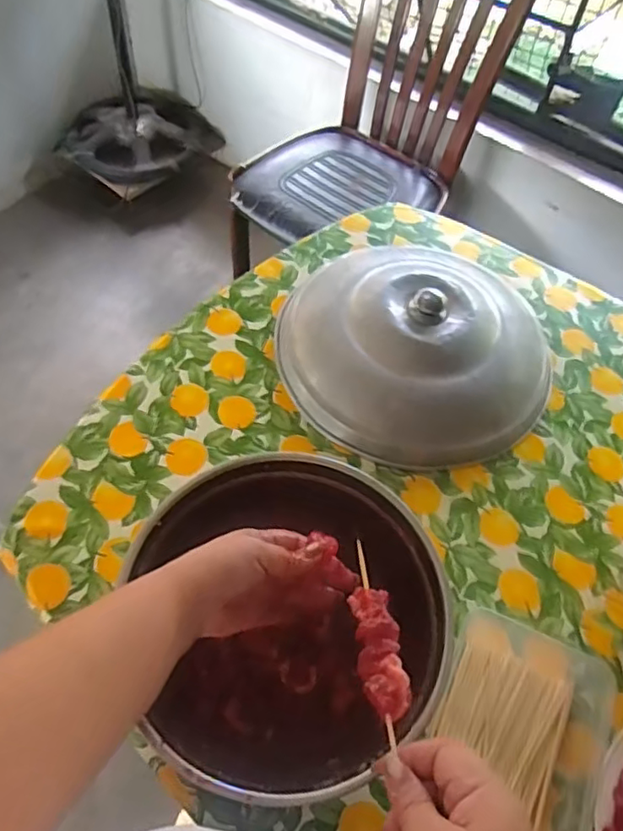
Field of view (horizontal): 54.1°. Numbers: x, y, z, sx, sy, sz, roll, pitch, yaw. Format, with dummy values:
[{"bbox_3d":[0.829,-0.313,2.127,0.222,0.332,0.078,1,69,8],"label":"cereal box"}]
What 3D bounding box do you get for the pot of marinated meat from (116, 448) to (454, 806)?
[{"bbox_3d":[-0.017,0.185,0.559,0.254,0.145,0.269,2,59,-3],"label":"pot of marinated meat"}]

